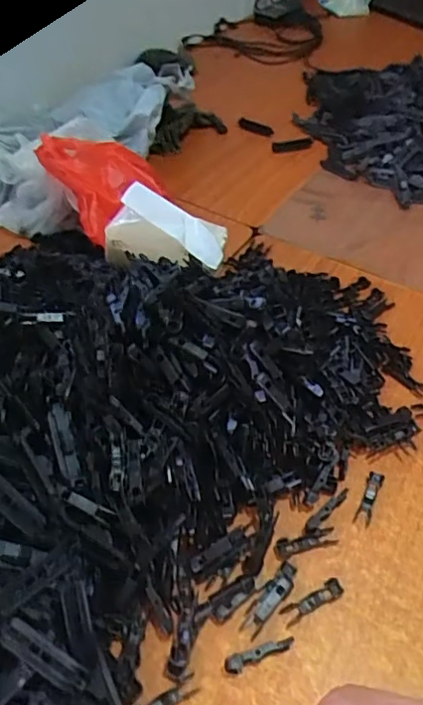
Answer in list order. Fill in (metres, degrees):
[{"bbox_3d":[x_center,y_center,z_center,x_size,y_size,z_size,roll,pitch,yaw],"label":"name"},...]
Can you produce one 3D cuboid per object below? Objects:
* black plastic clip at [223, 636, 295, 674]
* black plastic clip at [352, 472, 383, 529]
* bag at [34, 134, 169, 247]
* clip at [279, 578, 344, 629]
[{"bbox_3d":[0.037,0.232,0.434,0.057,0.012,0.012,-16,51,-16],"label":"black plastic clip"},{"bbox_3d":[0.148,0.137,0.527,0.014,0.005,0.057,21,51,16],"label":"black plastic clip"},{"bbox_3d":[-0.131,-0.236,0.749,0.152,0.077,0.137,-35,58,-28],"label":"bag"},{"bbox_3d":[0.084,0.205,0.461,0.056,0.006,0.015,-22,53,-20],"label":"clip"}]

